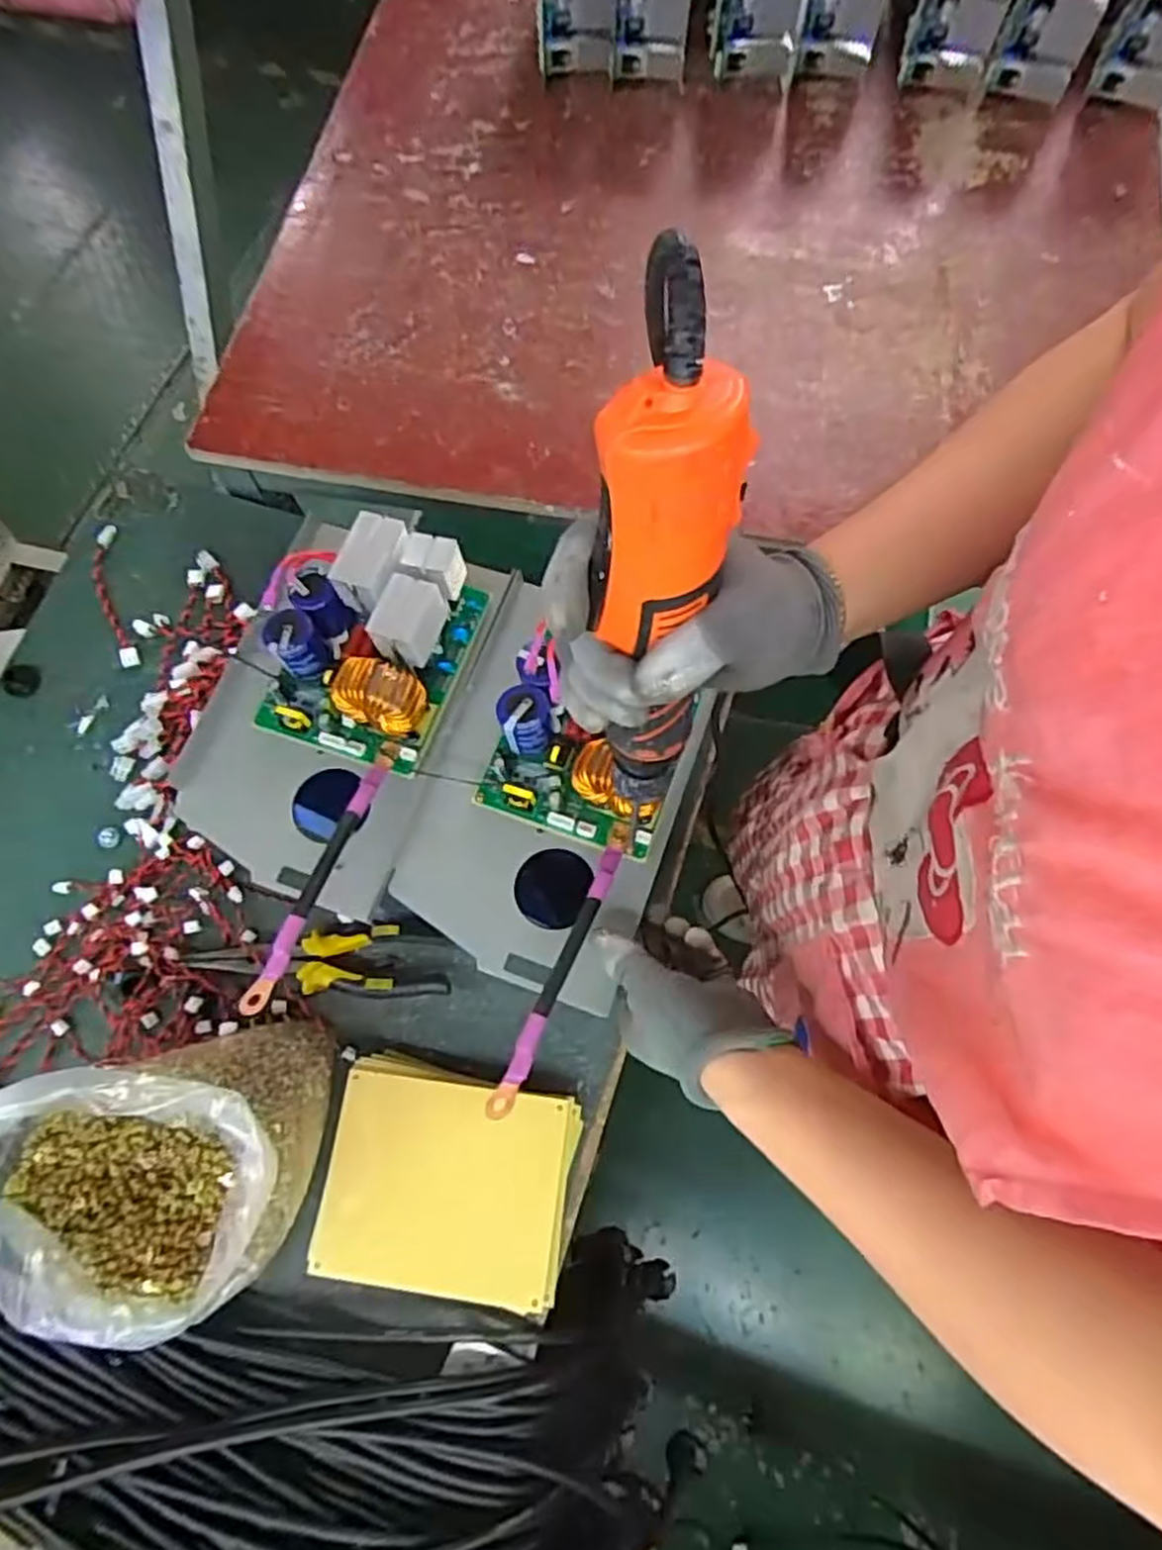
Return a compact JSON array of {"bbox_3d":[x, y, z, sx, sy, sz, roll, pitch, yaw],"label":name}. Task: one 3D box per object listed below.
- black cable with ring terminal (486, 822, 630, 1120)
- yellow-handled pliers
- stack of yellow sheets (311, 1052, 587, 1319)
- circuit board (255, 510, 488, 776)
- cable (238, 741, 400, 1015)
[{"bbox_3d":[-0.009,0.111,0.477,0.013,0.041,0.186,22,74,9],"label":"black cable with ring terminal"},{"bbox_3d":[-0.194,0.139,0.581,0.190,0.023,0.050,-2,71,1],"label":"yellow-handled pliers"},{"bbox_3d":[-0.088,0.269,0.525,0.160,0.025,0.133,9,72,5],"label":"stack of yellow sheets"},{"bbox_3d":[-0.150,-0.094,0.536,0.125,0.070,0.151,16,73,8],"label":"circuit board"},{"bbox_3d":[-0.161,0.057,0.498,0.014,0.014,0.192,18,62,6],"label":"cable"}]

